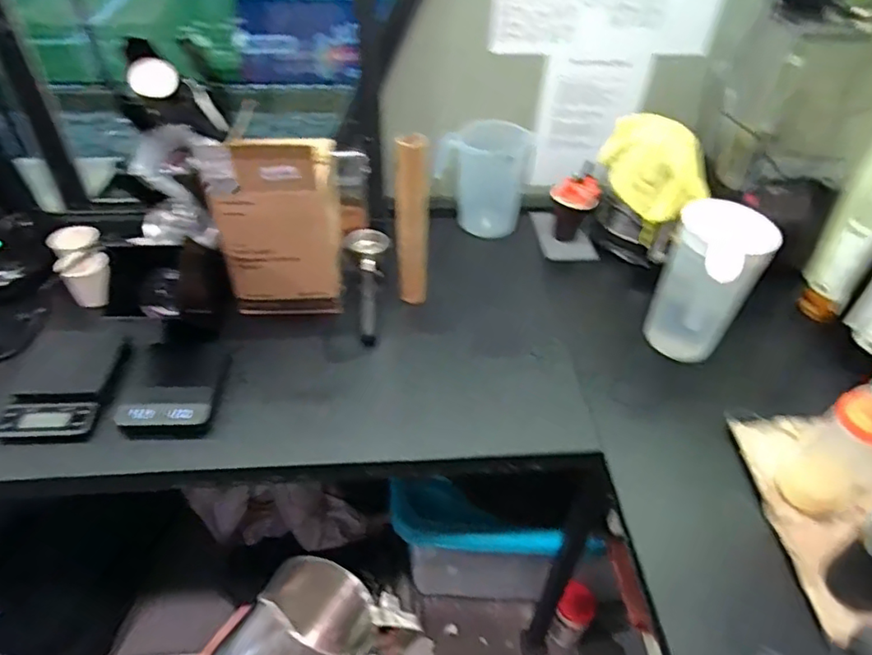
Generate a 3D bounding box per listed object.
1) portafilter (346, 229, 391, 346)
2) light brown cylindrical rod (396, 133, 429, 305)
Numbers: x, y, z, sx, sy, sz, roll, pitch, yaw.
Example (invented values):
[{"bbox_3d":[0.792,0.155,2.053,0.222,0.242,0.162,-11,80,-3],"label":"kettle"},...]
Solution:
[{"bbox_3d":[-0.124,-0.087,1.035,0.079,0.069,0.252,-2,59,-4],"label":"portafilter"},{"bbox_3d":[-0.039,-0.167,0.954,0.049,0.312,0.046,1,44,-1],"label":"light brown cylindrical rod"}]

